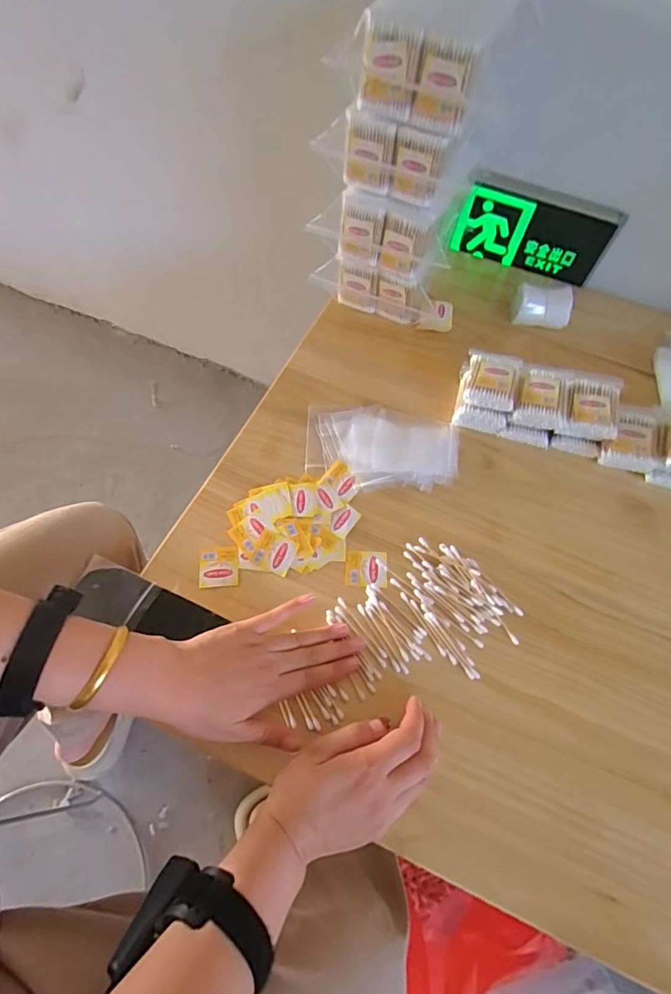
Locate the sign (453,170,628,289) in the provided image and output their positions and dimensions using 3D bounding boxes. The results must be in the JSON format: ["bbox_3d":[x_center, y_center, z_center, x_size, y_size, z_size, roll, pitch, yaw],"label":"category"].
[{"bbox_3d":[0.287,-0.386,0.686,0.212,0.110,0.028,19,62,8],"label":"sign"}]

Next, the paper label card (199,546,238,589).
[{"bbox_3d":[-0.122,0.073,0.488,0.039,0.004,0.043,-5,62,-5],"label":"paper label card"}]

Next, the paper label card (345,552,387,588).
[{"bbox_3d":[0.032,0.076,0.493,0.044,0.004,0.039,3,61,-1],"label":"paper label card"}]

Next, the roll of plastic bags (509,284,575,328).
[{"bbox_3d":[0.290,-0.267,0.666,0.080,0.046,0.049,0,62,-3],"label":"roll of plastic bags"}]

